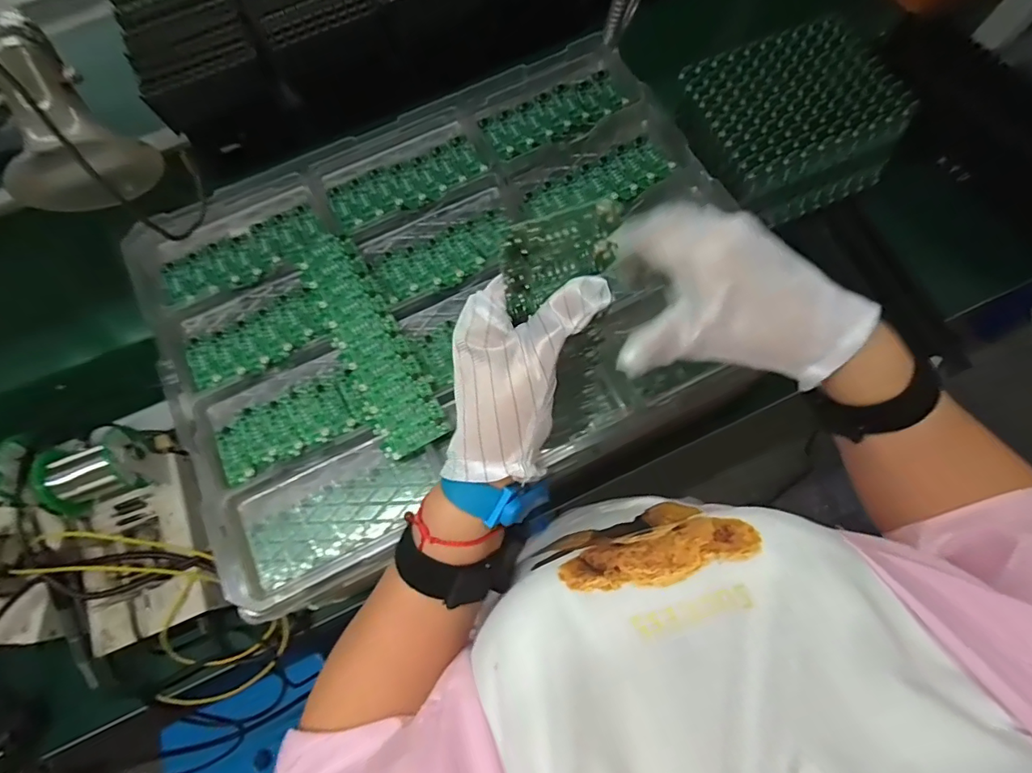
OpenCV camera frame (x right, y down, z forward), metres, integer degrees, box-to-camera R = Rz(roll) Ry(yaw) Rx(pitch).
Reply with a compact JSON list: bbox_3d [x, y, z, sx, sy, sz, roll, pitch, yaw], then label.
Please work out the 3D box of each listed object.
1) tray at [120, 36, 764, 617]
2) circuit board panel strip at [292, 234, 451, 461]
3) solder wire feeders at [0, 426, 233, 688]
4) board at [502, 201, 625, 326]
[{"bbox_3d":[-0.060,-0.101,0.466,0.539,0.035,0.407,-27,75,-6],"label":"tray"},{"bbox_3d":[-0.134,-0.043,0.442,0.057,0.020,0.226,-28,75,-6],"label":"circuit board panel strip"},{"bbox_3d":[-0.461,0.157,0.491,0.285,0.078,0.240,-10,73,-1],"label":"solder wire feeders"},{"bbox_3d":[0.021,-0.061,0.234,0.057,0.054,0.004,-19,58,-5],"label":"board"}]

